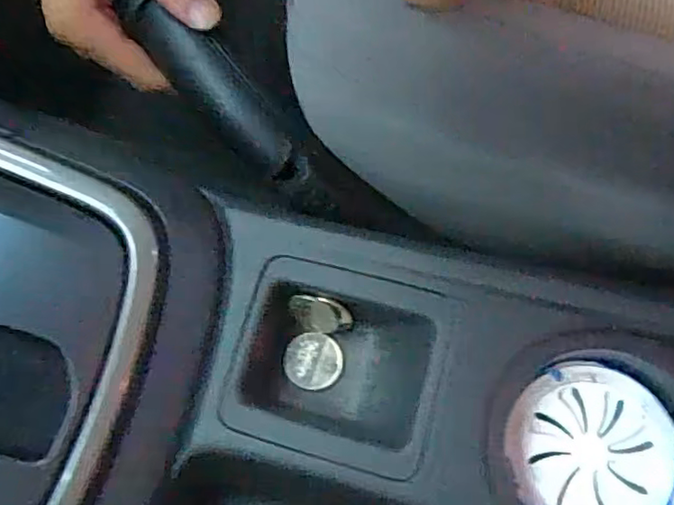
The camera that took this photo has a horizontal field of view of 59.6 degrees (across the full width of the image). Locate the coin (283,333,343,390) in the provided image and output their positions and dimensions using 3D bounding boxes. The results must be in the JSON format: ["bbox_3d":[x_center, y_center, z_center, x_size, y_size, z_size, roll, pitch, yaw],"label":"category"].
[{"bbox_3d":[-0.011,0.047,0.258,0.025,0.004,0.024,-1,72,2],"label":"coin"}]

